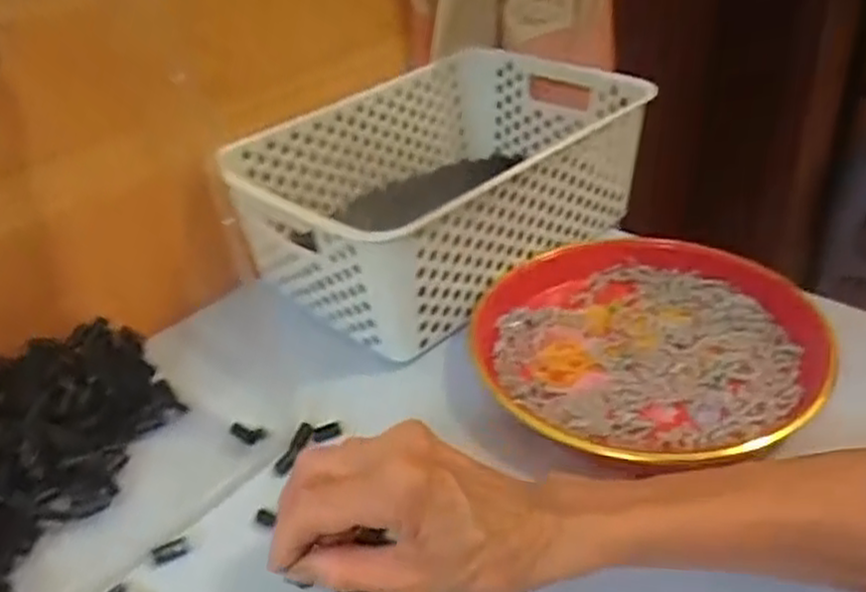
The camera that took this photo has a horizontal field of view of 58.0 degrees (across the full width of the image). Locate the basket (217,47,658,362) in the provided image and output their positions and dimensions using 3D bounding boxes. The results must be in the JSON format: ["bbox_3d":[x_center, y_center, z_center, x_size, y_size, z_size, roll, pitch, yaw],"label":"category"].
[{"bbox_3d":[0.008,-0.086,0.621,0.307,0.111,0.220,-29,41,-32],"label":"basket"}]

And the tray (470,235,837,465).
[{"bbox_3d":[0.134,0.030,0.504,0.210,0.029,0.209,-3,33,2],"label":"tray"}]

